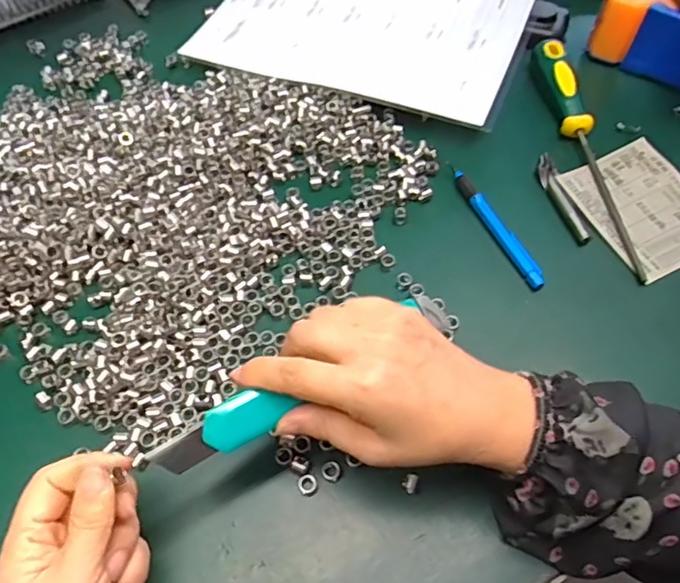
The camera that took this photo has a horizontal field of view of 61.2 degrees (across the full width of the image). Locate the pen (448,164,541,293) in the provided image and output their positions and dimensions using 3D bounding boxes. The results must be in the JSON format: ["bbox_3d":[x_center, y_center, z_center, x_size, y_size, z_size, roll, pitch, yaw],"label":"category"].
[{"bbox_3d":[0.117,-0.052,0.431,0.011,0.007,0.119,-21,60,-10],"label":"pen"}]

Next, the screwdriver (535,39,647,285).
[{"bbox_3d":[0.200,-0.119,0.455,0.024,0.023,0.237,-8,59,-2],"label":"screwdriver"}]

